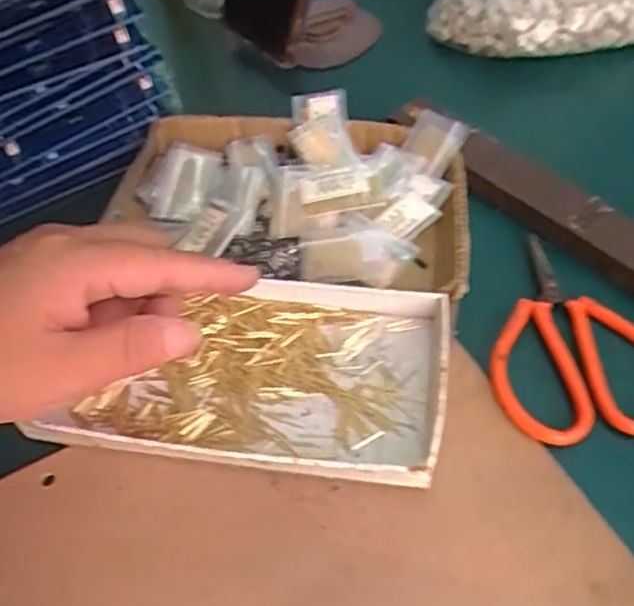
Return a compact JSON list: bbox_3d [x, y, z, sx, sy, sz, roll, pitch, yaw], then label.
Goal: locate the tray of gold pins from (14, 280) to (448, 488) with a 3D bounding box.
[{"bbox_3d":[-0.029,0.030,0.312,0.170,0.023,0.096,4,54,8],"label":"tray of gold pins"}]

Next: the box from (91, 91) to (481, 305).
[{"bbox_3d":[-0.015,-0.068,0.374,0.203,0.029,0.110,12,56,13],"label":"box"}]

